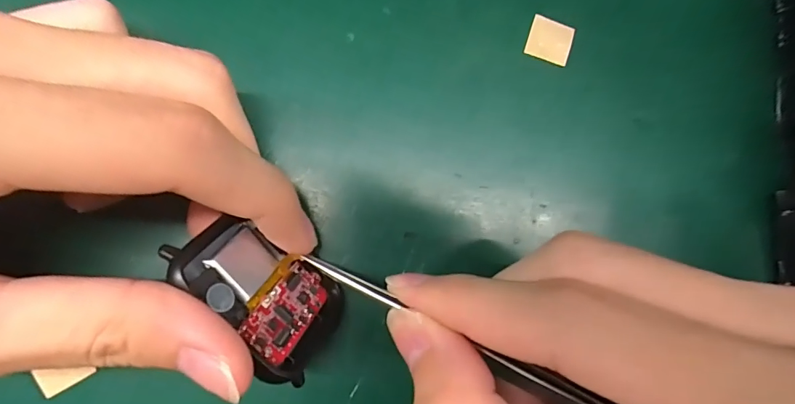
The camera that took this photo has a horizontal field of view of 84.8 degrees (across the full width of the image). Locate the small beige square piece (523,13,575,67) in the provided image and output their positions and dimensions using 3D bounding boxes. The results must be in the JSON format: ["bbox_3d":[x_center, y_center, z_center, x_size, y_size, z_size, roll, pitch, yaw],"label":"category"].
[{"bbox_3d":[0.054,-0.057,0.154,0.016,0.005,0.013,21,82,-4],"label":"small beige square piece"}]

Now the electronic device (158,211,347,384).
[{"bbox_3d":[-0.035,0.023,0.119,0.005,0.036,0.046,-29,107,33],"label":"electronic device"}]

